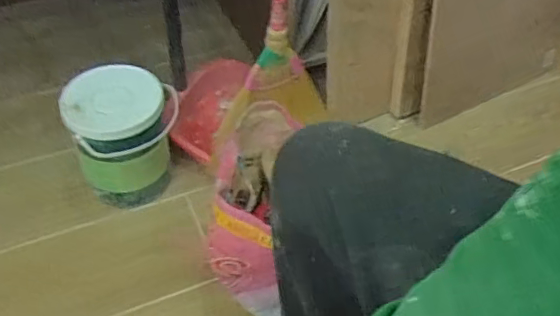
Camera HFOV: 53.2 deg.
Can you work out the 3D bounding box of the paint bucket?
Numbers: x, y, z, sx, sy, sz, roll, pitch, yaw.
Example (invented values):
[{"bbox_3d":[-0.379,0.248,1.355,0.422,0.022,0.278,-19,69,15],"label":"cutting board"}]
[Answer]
[{"bbox_3d":[-0.294,-0.028,1.058,0.166,0.247,0.152,2,48,-3],"label":"paint bucket"}]

